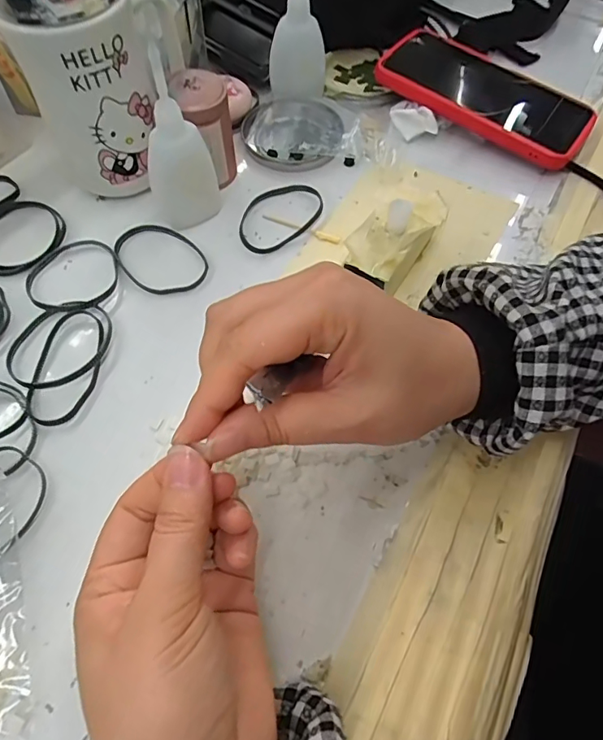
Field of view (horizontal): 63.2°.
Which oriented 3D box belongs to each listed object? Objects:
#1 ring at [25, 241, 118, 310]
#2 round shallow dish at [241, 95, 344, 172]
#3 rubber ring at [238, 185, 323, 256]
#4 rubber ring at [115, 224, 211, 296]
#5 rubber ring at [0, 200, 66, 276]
[{"bbox_3d":[-0.148,-0.063,0.317,0.057,0.007,0.061,0,61,-1],"label":"ring"},{"bbox_3d":[-0.007,-0.191,0.388,0.080,0.009,0.081,0,61,-1],"label":"round shallow dish"},{"bbox_3d":[-0.016,-0.109,0.346,0.070,0.006,0.045,-37,68,-19],"label":"rubber ring"},{"bbox_3d":[-0.095,-0.075,0.327,0.067,0.004,0.049,34,66,16],"label":"rubber ring"},{"bbox_3d":[-0.196,-0.092,0.333,0.061,0.005,0.061,0,61,-1],"label":"rubber ring"}]

